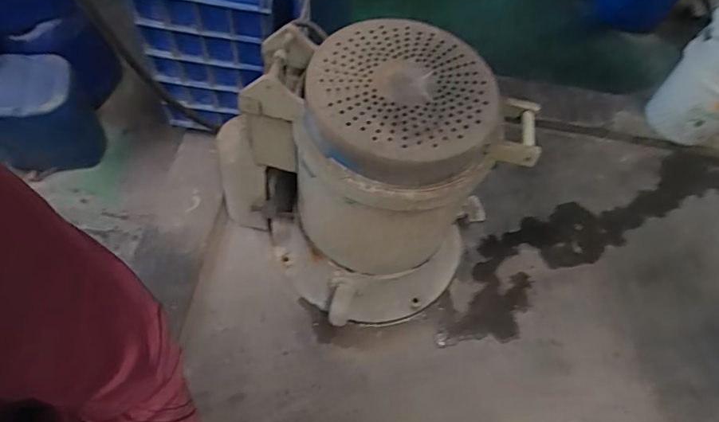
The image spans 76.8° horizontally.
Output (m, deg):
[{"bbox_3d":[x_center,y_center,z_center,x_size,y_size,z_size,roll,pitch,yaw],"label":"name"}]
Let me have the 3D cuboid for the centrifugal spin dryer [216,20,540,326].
[{"bbox_3d":[0.028,-0.077,1.225,0.521,0.694,0.588,-37,69,-24],"label":"centrifugal spin dryer"}]

